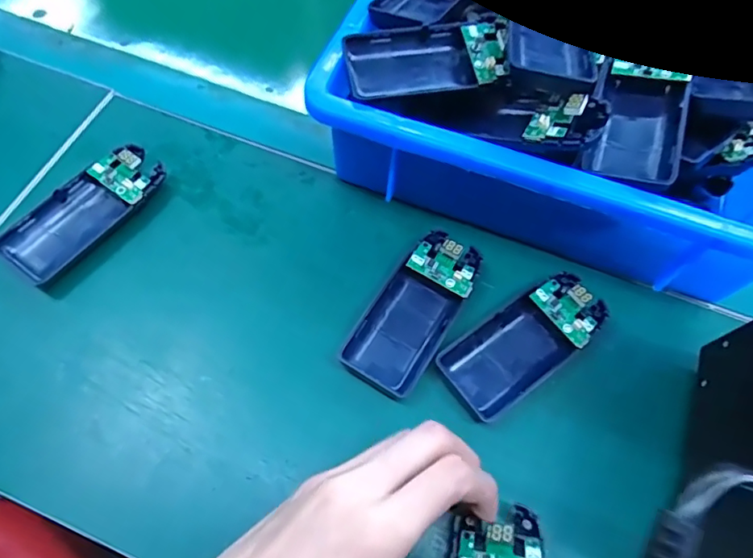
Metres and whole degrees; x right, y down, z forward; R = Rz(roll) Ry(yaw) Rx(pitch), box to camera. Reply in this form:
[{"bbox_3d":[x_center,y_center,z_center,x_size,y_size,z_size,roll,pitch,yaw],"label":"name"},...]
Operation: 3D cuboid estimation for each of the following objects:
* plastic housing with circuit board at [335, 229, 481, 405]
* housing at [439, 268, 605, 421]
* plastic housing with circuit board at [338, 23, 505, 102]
[{"bbox_3d":[0.023,0.017,0.303,0.044,0.024,0.101,30,66,13],"label":"plastic housing with circuit board"},{"bbox_3d":[0.085,0.035,0.295,0.101,0.022,0.043,-32,68,-17],"label":"housing"},{"bbox_3d":[0.028,-0.124,0.301,0.088,0.023,0.039,-5,63,-4],"label":"plastic housing with circuit board"}]

